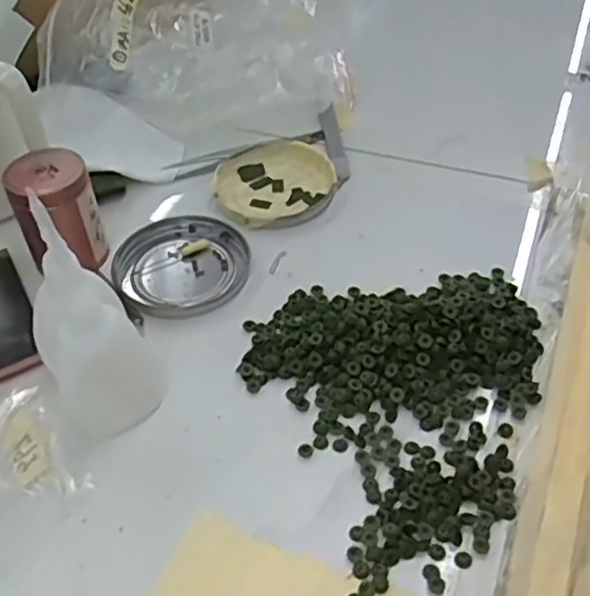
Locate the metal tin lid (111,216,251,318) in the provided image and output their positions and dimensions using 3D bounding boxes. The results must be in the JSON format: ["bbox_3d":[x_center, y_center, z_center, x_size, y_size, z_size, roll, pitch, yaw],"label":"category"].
[{"bbox_3d":[-0.067,-0.020,0.435,0.075,0.009,0.079,-1,46,1],"label":"metal tin lid"}]

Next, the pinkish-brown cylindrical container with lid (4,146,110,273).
[{"bbox_3d":[-0.138,-0.046,0.421,0.049,0.061,0.045,-1,46,1],"label":"pinkish-brown cylindrical container with lid"}]

